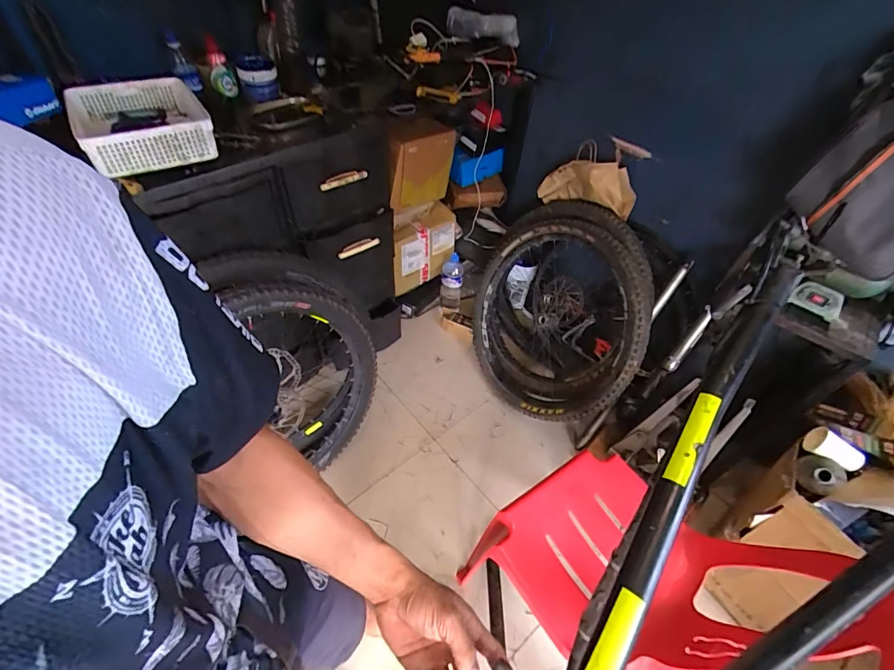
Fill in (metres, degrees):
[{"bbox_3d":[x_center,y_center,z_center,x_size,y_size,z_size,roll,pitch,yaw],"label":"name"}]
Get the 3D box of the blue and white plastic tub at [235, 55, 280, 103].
[{"bbox_3d":[-0.499,-0.680,1.165,0.097,0.082,0.102,-11,52,-14],"label":"blue and white plastic tub"}]

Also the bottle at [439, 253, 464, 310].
[{"bbox_3d":[0.019,-0.214,1.808,0.089,0.250,0.100,5,49,0],"label":"bottle"}]

